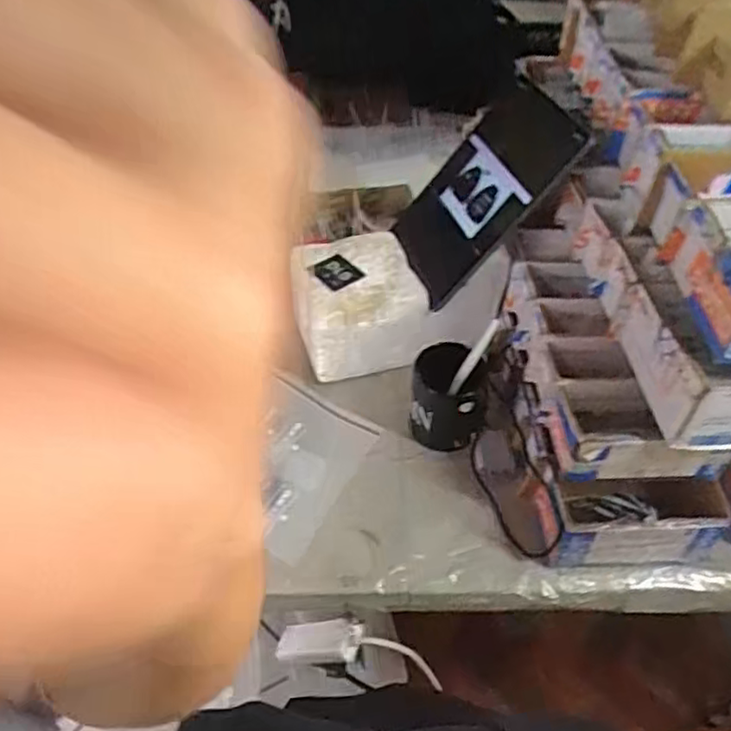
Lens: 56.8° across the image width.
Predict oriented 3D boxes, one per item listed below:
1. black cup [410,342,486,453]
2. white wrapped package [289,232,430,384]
[{"bbox_3d":[0.091,0.036,0.754,0.079,0.110,0.077,2,47,-2],"label":"black cup"},{"bbox_3d":[-0.013,-0.072,0.835,0.142,0.109,0.145,-8,48,-11],"label":"white wrapped package"}]

